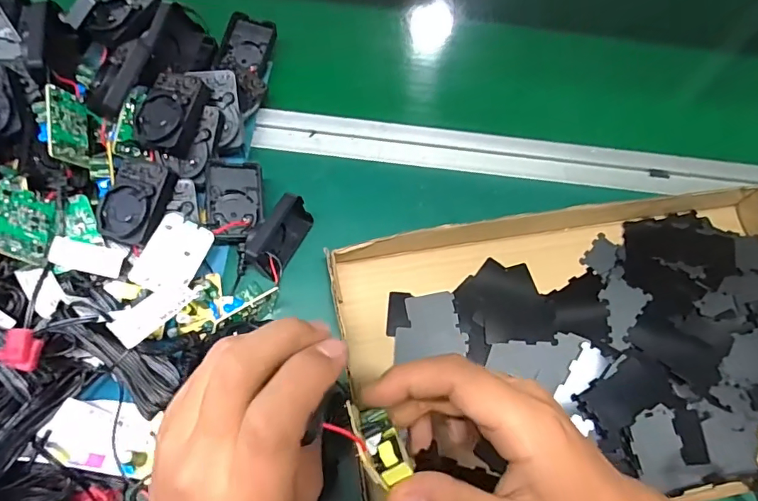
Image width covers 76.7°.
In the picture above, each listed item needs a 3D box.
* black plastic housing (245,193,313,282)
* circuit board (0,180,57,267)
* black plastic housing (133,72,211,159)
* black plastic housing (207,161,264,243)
[{"bbox_3d":[-0.074,-0.011,0.353,0.022,0.040,0.060,27,69,7],"label":"black plastic housing"},{"bbox_3d":[-0.228,-0.016,0.307,0.008,0.040,0.050,-23,57,20],"label":"circuit board"},{"bbox_3d":[-0.152,-0.100,0.350,0.041,0.020,0.063,13,68,1],"label":"black plastic housing"},{"bbox_3d":[-0.106,-0.036,0.358,0.041,0.013,0.059,1,73,-26],"label":"black plastic housing"}]

